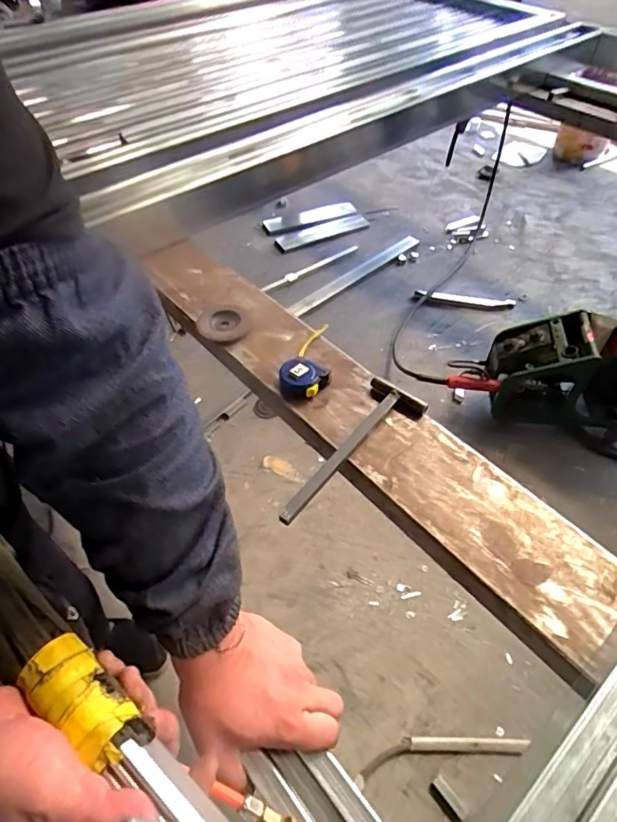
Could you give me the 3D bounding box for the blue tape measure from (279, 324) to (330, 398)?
[{"bbox_3d":[-0.002,-0.095,0.820,0.075,0.035,0.180,3,51,3],"label":"blue tape measure"}]

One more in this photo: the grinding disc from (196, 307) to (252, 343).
[{"bbox_3d":[-0.148,-0.159,0.887,0.089,0.022,0.098,3,49,5],"label":"grinding disc"}]

